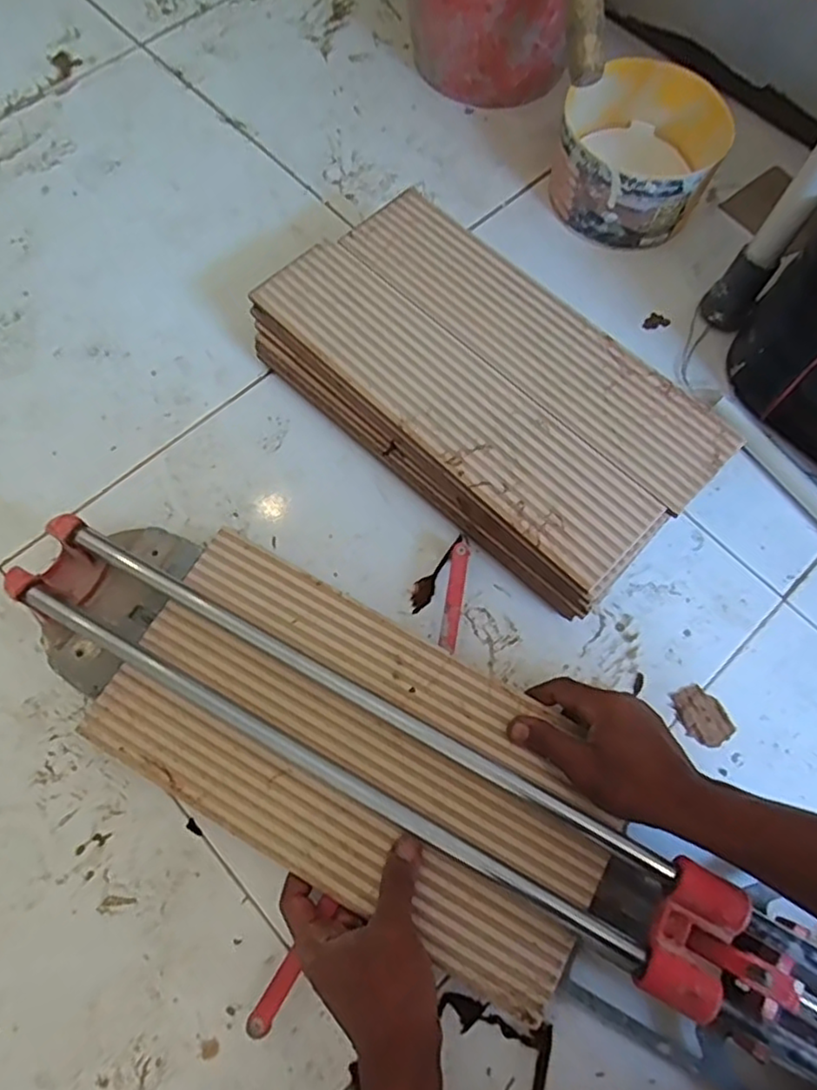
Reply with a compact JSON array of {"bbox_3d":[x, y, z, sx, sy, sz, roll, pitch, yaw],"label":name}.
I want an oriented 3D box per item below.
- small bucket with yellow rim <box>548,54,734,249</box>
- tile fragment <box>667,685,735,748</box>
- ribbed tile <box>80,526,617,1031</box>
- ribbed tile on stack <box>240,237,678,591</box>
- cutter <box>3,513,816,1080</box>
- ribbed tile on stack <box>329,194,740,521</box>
[{"bbox_3d":[0.247,-0.420,0.717,0.164,0.097,0.178,18,70,5],"label":"small bucket with yellow rim"},{"bbox_3d":[0.247,0.143,0.550,0.038,0.004,0.051,-28,72,-11],"label":"tile fragment"},{"bbox_3d":[-0.035,0.156,0.509,0.388,0.007,0.202,28,71,9],"label":"ribbed tile"},{"bbox_3d":[0.034,-0.128,0.564,0.389,0.006,0.102,43,74,14],"label":"ribbed tile on stack"},{"bbox_3d":[0.055,0.191,0.482,0.788,0.089,0.136,27,71,9],"label":"cutter"},{"bbox_3d":[0.109,-0.187,0.583,0.387,0.007,0.098,43,74,14],"label":"ribbed tile on stack"}]

